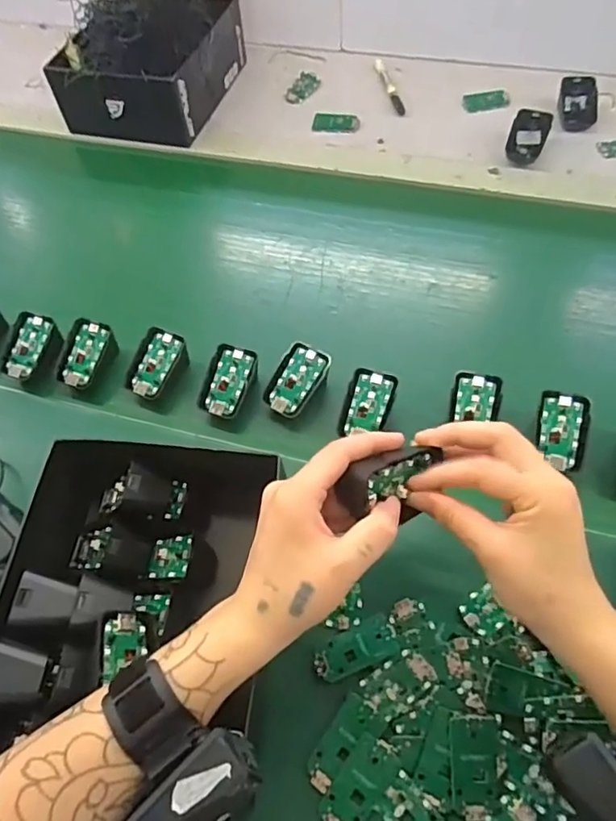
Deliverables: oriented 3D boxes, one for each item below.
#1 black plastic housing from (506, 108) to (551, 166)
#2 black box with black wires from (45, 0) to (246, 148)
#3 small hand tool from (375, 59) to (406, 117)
[{"bbox_3d":[0.274,-0.340,0.705,0.047,0.037,0.061,16,61,14],"label":"black plastic housing"},{"bbox_3d":[-0.218,-0.498,0.776,0.192,0.145,0.240,13,60,12],"label":"black box with black wires"},{"bbox_3d":[0.116,-0.468,0.810,0.014,0.006,0.144,-10,58,-1],"label":"small hand tool"}]

